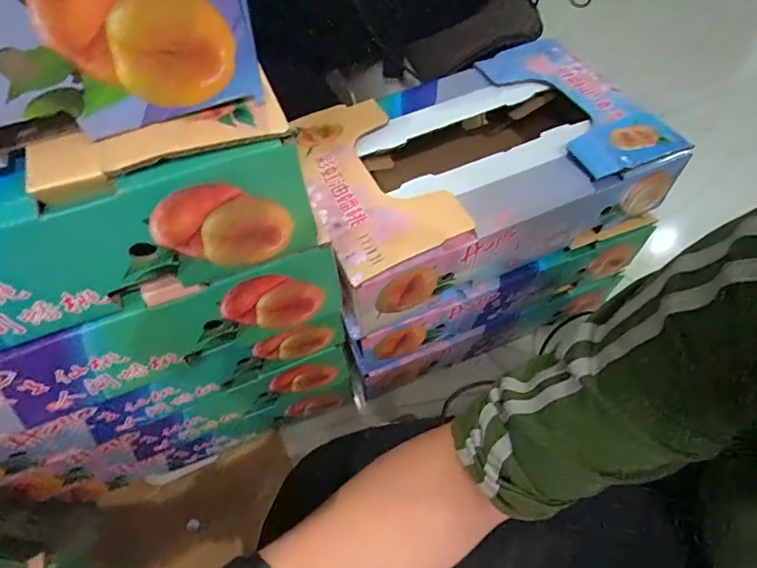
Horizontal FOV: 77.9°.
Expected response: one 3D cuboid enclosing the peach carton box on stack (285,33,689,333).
[{"bbox_3d":[0.110,-0.139,0.561,0.396,0.098,0.260,-21,57,-11],"label":"peach carton box on stack"}]

